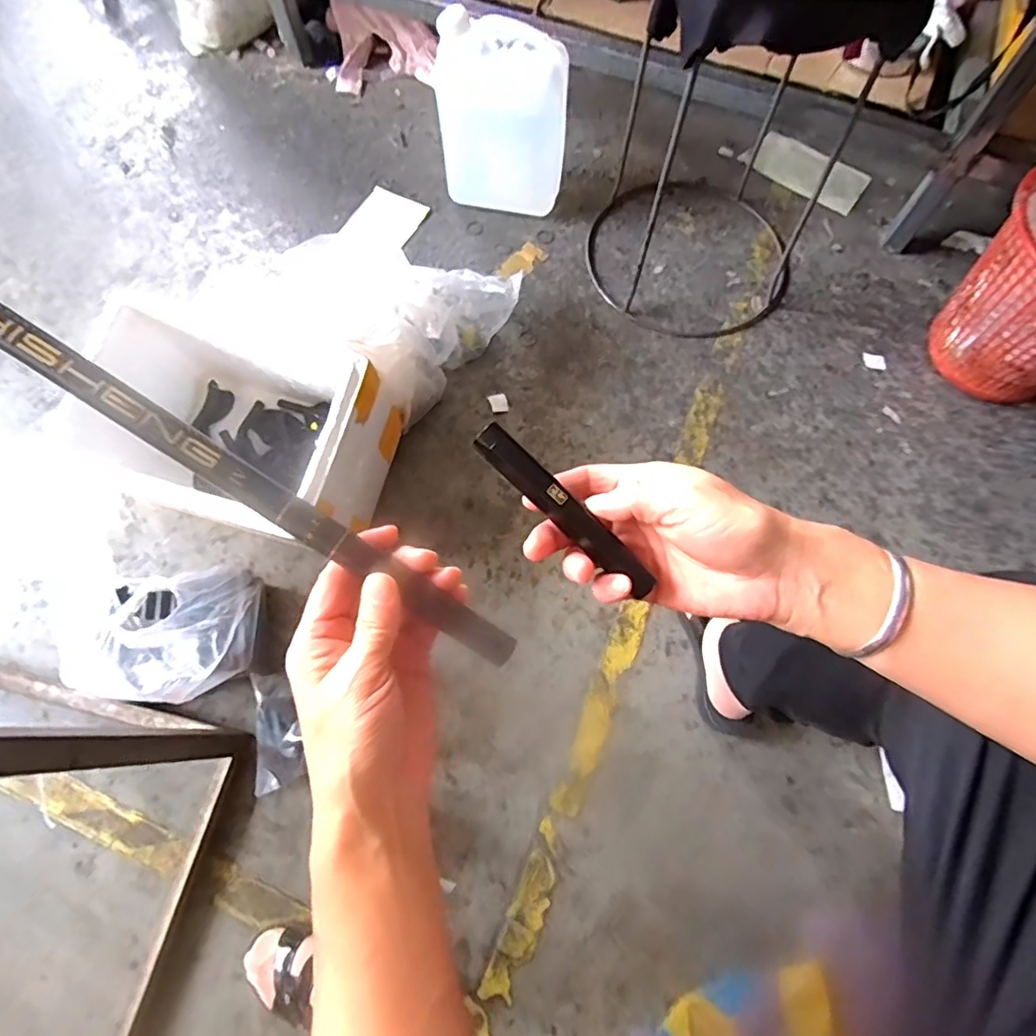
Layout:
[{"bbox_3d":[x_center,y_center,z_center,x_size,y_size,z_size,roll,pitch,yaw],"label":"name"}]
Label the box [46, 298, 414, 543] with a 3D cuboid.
[{"bbox_3d":[-0.354,-0.096,0.770,0.333,0.218,0.251,12,70,4],"label":"box"}]

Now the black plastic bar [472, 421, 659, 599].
[{"bbox_3d":[0.026,-0.004,0.322,0.124,0.011,0.016,43,75,-1],"label":"black plastic bar"}]

